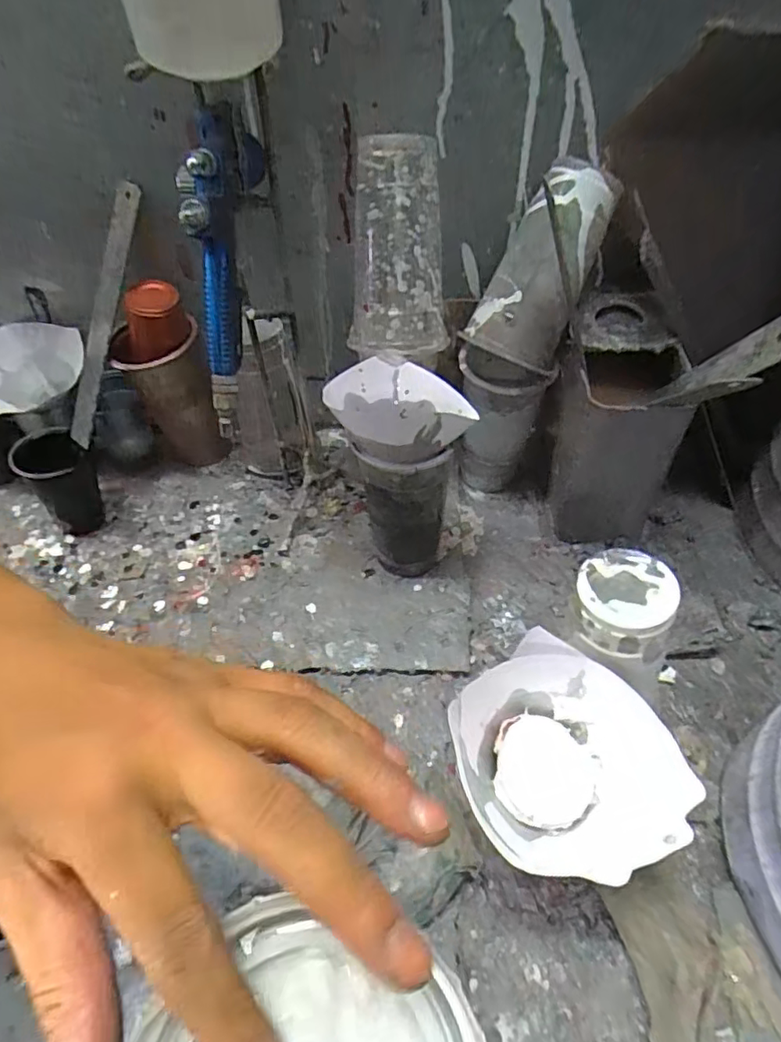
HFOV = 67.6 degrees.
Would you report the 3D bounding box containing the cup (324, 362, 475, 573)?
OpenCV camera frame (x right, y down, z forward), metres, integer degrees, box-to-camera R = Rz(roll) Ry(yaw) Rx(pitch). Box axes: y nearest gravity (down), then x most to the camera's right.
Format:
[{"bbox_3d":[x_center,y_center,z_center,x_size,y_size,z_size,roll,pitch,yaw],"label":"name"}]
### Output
[{"bbox_3d":[0.011,-0.044,0.526,0.099,0.188,0.125,-18,53,-11],"label":"cup"}]

